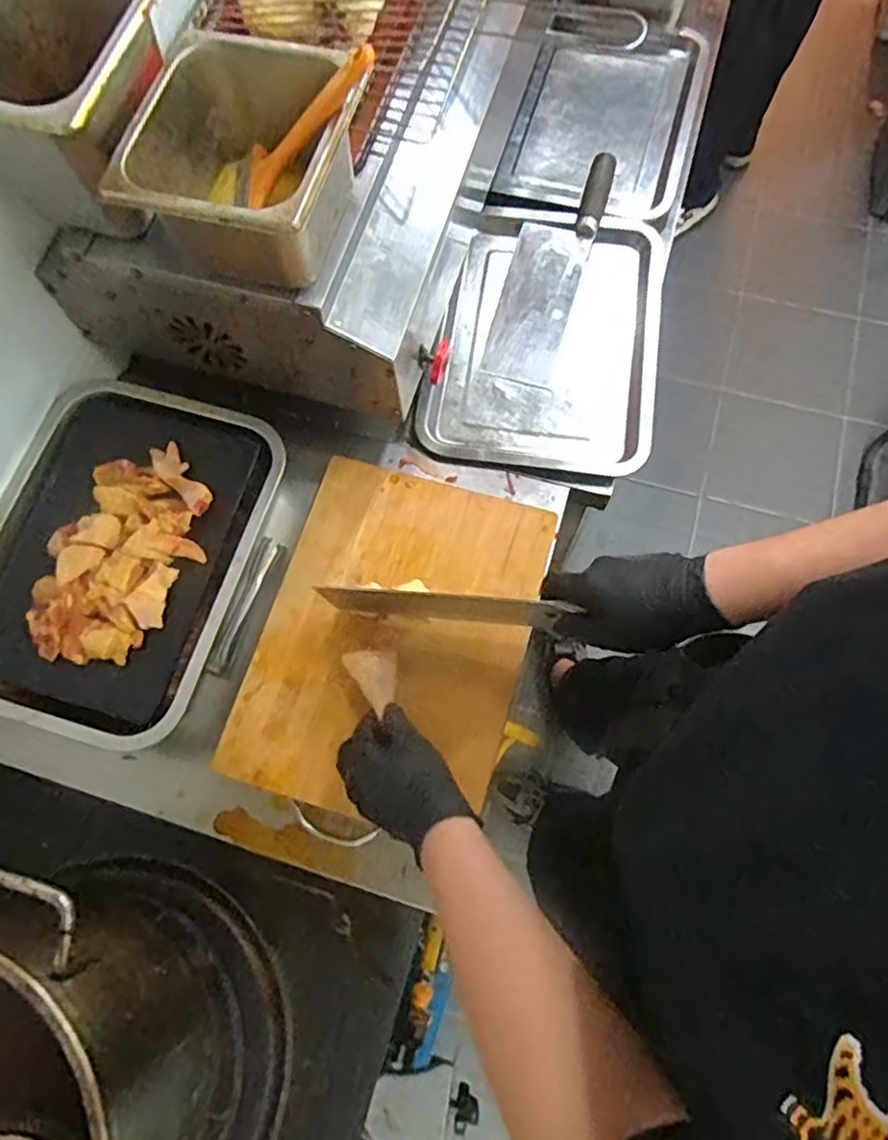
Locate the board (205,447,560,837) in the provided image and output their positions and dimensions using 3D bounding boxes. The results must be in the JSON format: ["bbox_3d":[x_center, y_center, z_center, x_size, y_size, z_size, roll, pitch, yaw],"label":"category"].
[{"bbox_3d":[-0.047,0.062,0.656,0.251,0.032,0.343,18,73,6],"label":"board"}]

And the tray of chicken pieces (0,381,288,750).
[{"bbox_3d":[-0.329,-0.014,0.664,0.258,0.046,0.352,16,73,5],"label":"tray of chicken pieces"}]

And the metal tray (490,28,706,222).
[{"bbox_3d":[0.214,-0.606,0.884,0.223,0.031,0.319,16,73,5],"label":"metal tray"}]

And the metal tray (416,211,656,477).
[{"bbox_3d":[0.128,-0.279,0.785,0.253,0.031,0.340,12,72,4],"label":"metal tray"}]

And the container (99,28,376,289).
[{"bbox_3d":[-0.148,-0.312,0.512,0.166,0.110,0.169,17,73,6],"label":"container"}]

